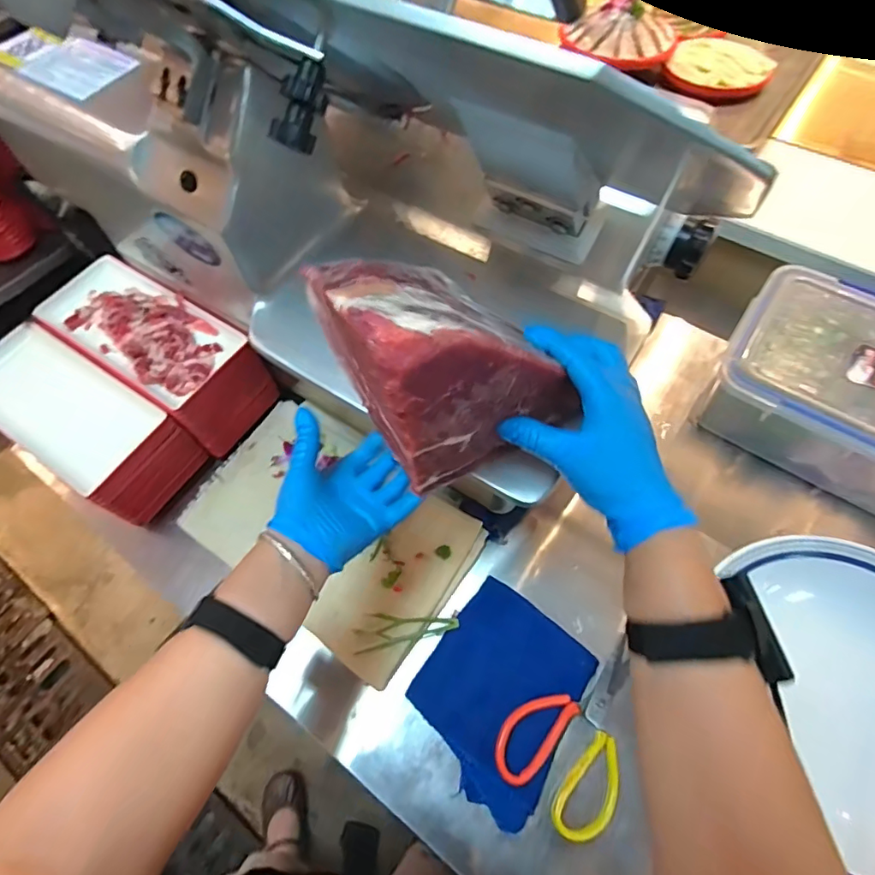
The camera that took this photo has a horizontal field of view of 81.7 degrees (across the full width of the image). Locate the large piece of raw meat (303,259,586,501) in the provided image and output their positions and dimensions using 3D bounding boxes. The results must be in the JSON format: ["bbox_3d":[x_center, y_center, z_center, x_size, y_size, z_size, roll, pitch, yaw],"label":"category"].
[{"bbox_3d":[0.011,-0.060,0.361,0.157,0.158,0.102,-26,64,-11],"label":"large piece of raw meat"}]

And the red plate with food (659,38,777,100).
[{"bbox_3d":[0.461,-0.604,0.827,0.155,0.018,0.156,-1,62,2],"label":"red plate with food"}]

